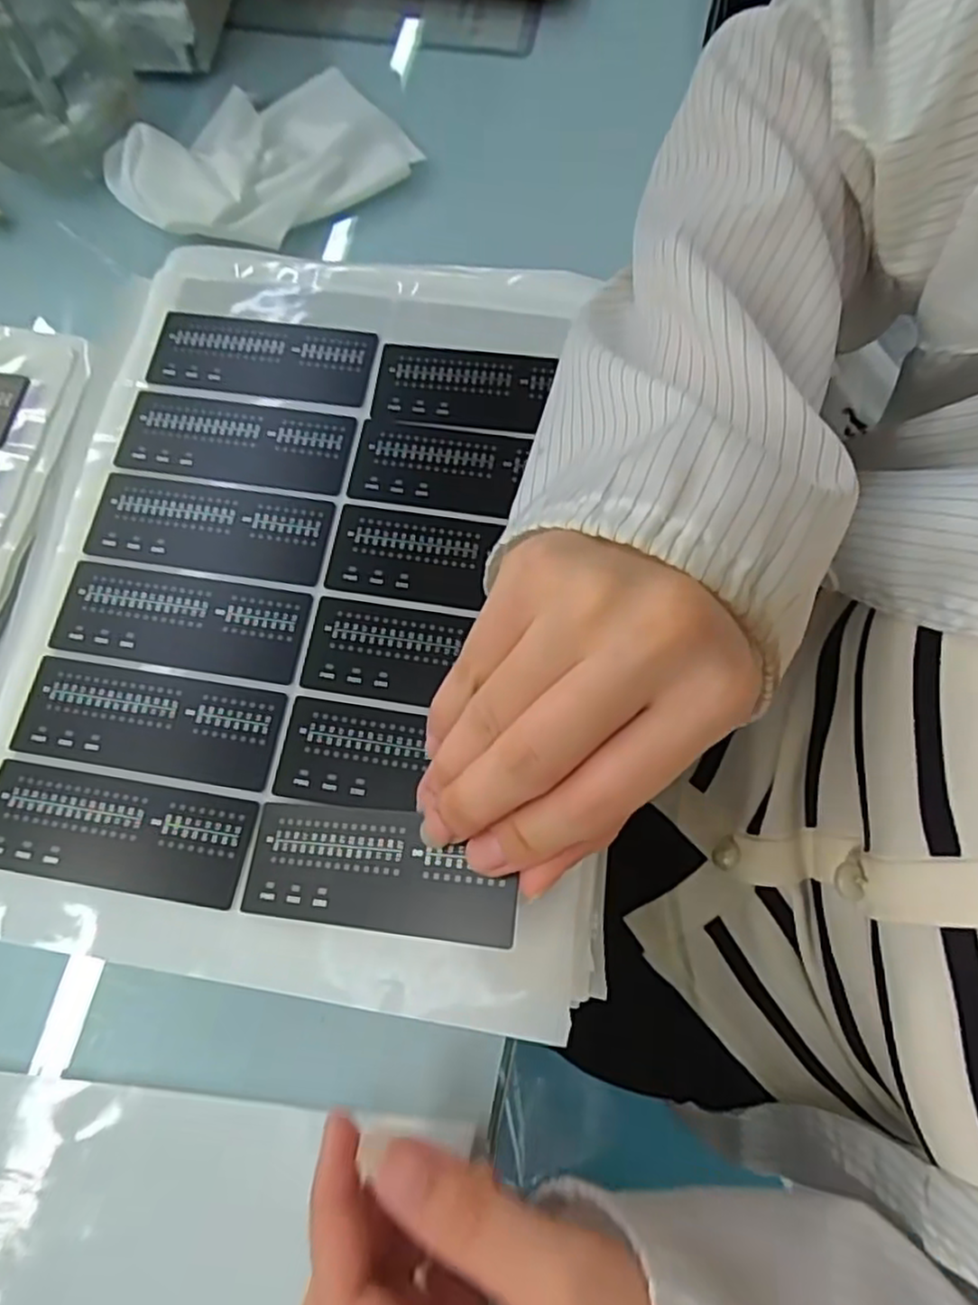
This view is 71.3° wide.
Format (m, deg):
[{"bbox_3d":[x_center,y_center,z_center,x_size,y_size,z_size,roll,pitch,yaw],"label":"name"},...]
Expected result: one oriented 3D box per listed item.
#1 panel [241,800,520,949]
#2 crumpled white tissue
[{"bbox_3d":[-0.035,0.067,0.214,0.092,0.004,0.036,-2,66,21],"label":"panel"},{"bbox_3d":[-0.117,-0.255,0.356,0.139,0.028,0.099,-38,75,-11],"label":"crumpled white tissue"}]

